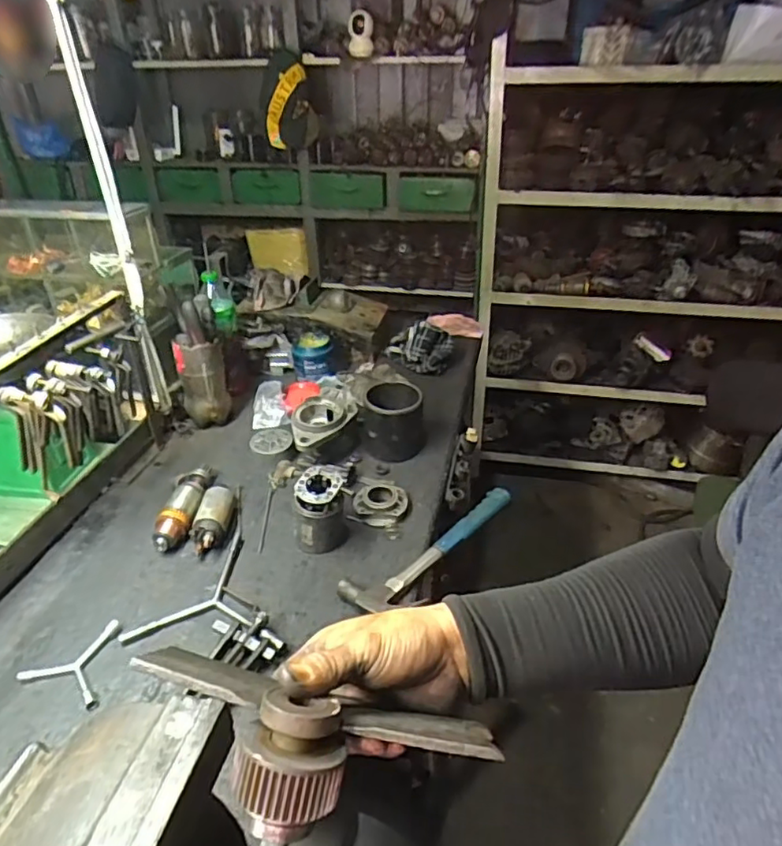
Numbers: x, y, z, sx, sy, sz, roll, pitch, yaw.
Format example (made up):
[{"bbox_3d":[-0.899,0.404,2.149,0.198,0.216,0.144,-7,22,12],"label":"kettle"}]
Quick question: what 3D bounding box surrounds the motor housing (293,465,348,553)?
[{"bbox_3d":[-0.112,0.136,0.937,0.078,0.118,0.066,-9,34,-11],"label":"motor housing"}]

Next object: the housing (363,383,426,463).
[{"bbox_3d":[0.005,-0.004,1.135,0.109,0.117,0.095,0,34,3],"label":"housing"}]

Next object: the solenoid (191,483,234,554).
[{"bbox_3d":[-0.285,0.159,0.971,0.051,0.054,0.123,-1,34,2],"label":"solenoid"}]

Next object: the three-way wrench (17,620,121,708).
[{"bbox_3d":[-0.399,0.306,0.793,0.128,0.009,0.111,12,36,20],"label":"three-way wrench"}]

